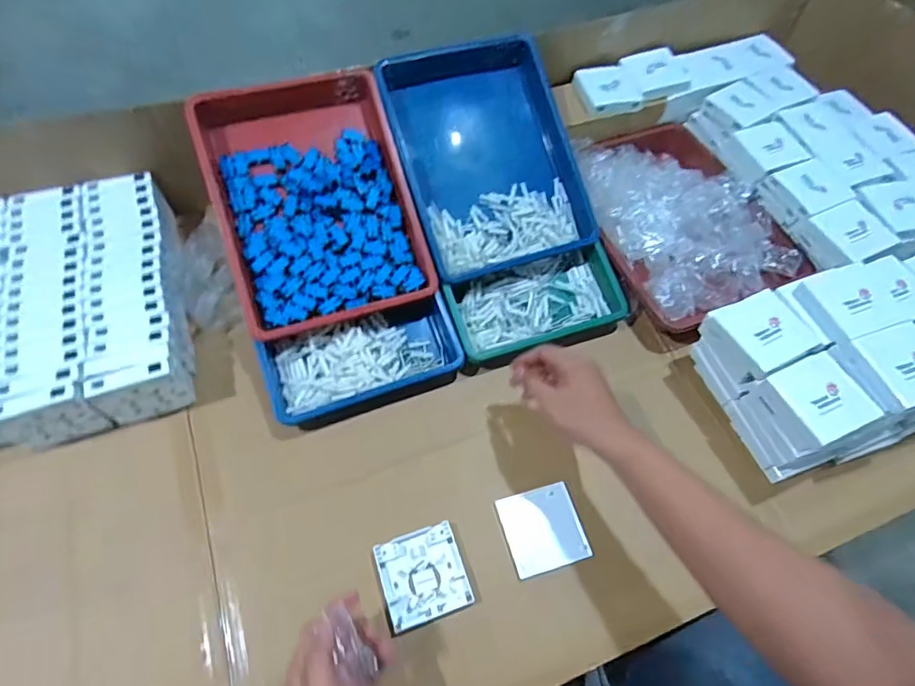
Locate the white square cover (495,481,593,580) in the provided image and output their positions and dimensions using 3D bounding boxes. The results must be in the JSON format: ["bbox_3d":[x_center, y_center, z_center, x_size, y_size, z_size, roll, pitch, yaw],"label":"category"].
[{"bbox_3d":[0.097,0.209,0.585,0.088,0.004,0.086,-13,62,-11],"label":"white square cover"}]

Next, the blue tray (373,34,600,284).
[{"bbox_3d":[0.040,-0.259,0.715,0.238,0.057,0.315,-19,86,-12],"label":"blue tray"}]

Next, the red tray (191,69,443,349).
[{"bbox_3d":[-0.183,-0.187,0.661,0.237,0.049,0.323,-17,85,-11],"label":"red tray"}]

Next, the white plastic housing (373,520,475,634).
[{"bbox_3d":[-0.036,0.248,0.555,0.086,0.008,0.088,-16,62,-12],"label":"white plastic housing"}]

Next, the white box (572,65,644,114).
[{"bbox_3d":[0.232,-0.395,0.804,0.082,0.026,0.092,-14,62,-11],"label":"white box"}]

